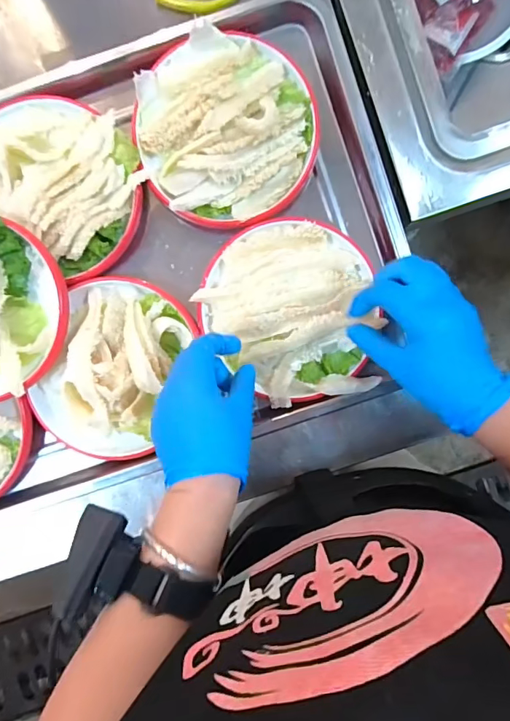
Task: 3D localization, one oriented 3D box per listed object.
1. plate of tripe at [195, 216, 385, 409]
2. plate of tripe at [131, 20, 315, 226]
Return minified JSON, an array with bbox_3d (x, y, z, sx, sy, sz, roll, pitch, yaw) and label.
[{"bbox_3d":[0.033,-0.045,0.444,0.160,0.027,0.171,-15,96,-1],"label":"plate of tripe"},{"bbox_3d":[-0.027,-0.216,0.442,0.164,0.030,0.167,0,89,2],"label":"plate of tripe"}]

